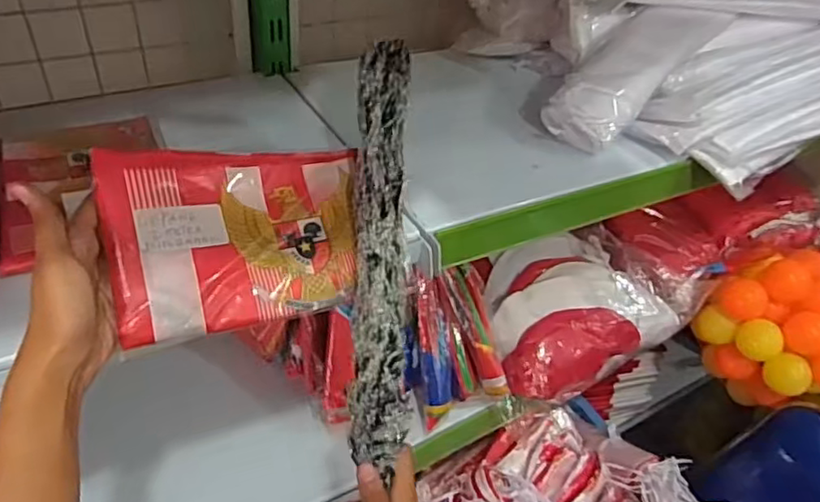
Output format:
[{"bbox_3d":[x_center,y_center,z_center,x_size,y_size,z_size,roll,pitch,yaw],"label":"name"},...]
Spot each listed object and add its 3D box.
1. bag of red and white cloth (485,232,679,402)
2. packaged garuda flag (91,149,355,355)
[{"bbox_3d":[0.211,0.080,0.848,0.228,0.080,0.194,-19,49,-27],"label":"bag of red and white cloth"},{"bbox_3d":[-0.123,-0.013,0.472,0.195,0.017,0.137,-6,76,-34],"label":"packaged garuda flag"}]

